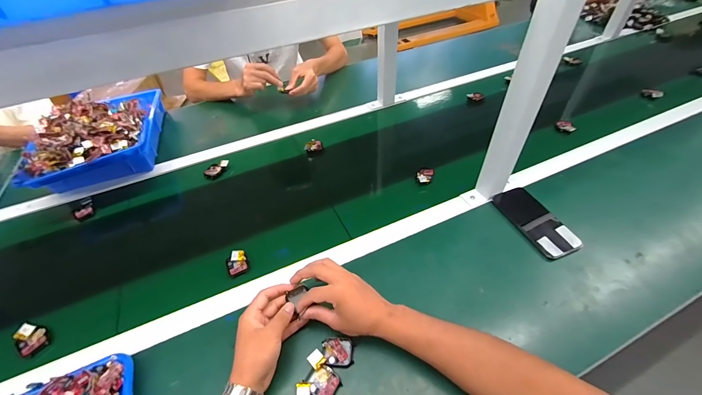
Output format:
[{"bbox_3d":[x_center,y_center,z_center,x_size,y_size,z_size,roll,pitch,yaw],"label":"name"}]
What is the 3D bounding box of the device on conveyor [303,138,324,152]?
[{"bbox_3d":[-0.100,-0.137,0.795,0.050,0.027,0.023,-20,49,-15],"label":"device on conveyor"}]

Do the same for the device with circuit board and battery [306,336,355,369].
[{"bbox_3d":[-0.029,0.226,0.443,0.062,0.011,0.040,-5,46,-1],"label":"device with circuit board and battery"}]

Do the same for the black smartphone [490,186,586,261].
[{"bbox_3d":[0.353,0.042,0.586,0.081,0.011,0.162,-18,48,-14],"label":"black smartphone"}]

